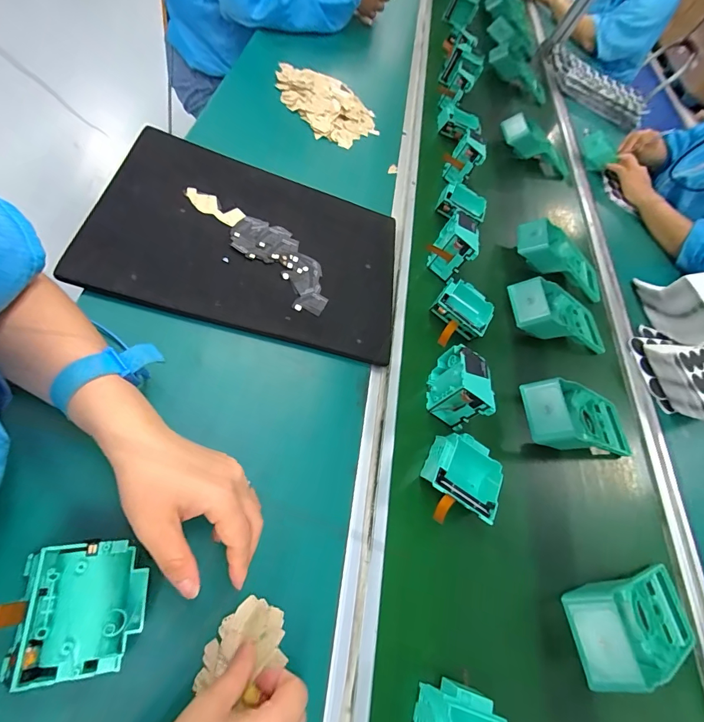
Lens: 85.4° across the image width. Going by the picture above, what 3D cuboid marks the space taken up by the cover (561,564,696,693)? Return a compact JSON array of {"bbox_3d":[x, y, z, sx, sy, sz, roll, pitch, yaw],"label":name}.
[{"bbox_3d":[0.303,0.273,0.398,0.180,0.038,0.088,11,53,-26],"label":"cover"}]

